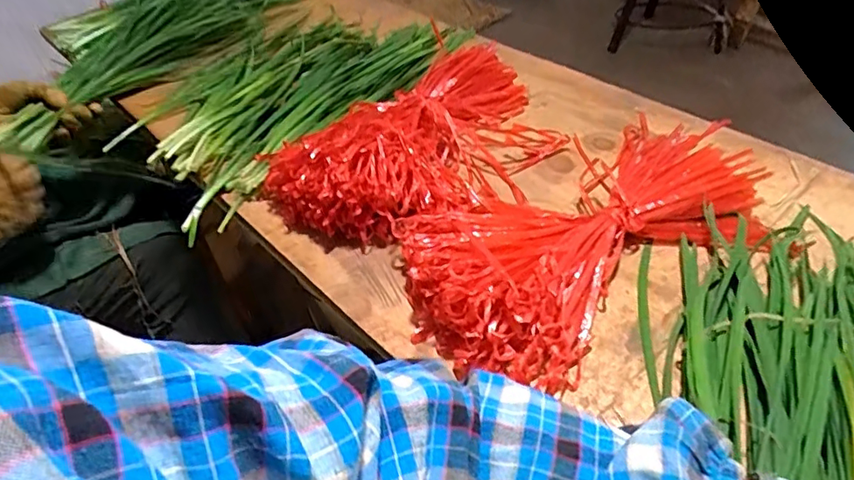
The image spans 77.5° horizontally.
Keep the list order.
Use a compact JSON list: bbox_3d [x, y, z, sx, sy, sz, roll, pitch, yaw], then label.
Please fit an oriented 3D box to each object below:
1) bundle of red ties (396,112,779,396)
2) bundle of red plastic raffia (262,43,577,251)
[{"bbox_3d":[0.159,-0.017,0.480,0.379,0.044,0.204,-24,49,-20],"label":"bundle of red ties"},{"bbox_3d":[0.007,-0.113,0.583,0.344,0.073,0.188,-32,52,-26],"label":"bundle of red plastic raffia"}]

